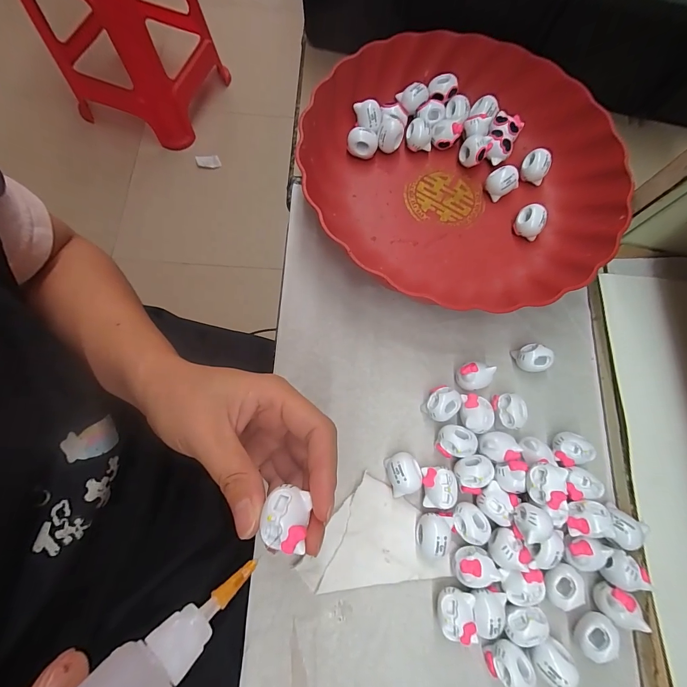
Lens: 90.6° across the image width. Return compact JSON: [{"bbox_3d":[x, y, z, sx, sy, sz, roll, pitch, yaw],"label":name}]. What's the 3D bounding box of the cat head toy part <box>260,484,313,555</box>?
[{"bbox_3d":[-0.025,0.077,0.147,0.019,0.006,0.024,10,74,1],"label":"cat head toy part"}]

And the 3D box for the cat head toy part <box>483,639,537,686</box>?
[{"bbox_3d":[0.098,0.190,0.201,0.022,0.020,0.021,1,74,-2],"label":"cat head toy part"}]

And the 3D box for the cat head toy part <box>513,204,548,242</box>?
[{"bbox_3d":[0.151,-0.098,0.275,0.022,0.019,0.019,39,76,8],"label":"cat head toy part"}]

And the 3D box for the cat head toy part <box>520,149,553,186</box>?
[{"bbox_3d":[0.164,-0.152,0.288,0.022,0.017,0.020,34,76,7],"label":"cat head toy part"}]

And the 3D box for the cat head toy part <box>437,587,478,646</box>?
[{"bbox_3d":[0.067,0.163,0.208,0.022,0.020,0.026,5,74,-1],"label":"cat head toy part"}]

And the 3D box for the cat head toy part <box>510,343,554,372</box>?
[{"bbox_3d":[0.141,0.011,0.253,0.022,0.019,0.019,-4,74,-3],"label":"cat head toy part"}]

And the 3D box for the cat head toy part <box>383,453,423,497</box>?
[{"bbox_3d":[0.040,0.087,0.227,0.022,0.020,0.026,-13,75,-6],"label":"cat head toy part"}]

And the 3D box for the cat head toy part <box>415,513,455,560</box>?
[{"bbox_3d":[0.060,0.123,0.216,0.025,0.016,0.028,-5,74,-4],"label":"cat head toy part"}]

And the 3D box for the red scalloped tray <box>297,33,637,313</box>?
[{"bbox_3d":[0.091,-0.139,0.275,0.233,0.058,0.205,13,74,2],"label":"red scalloped tray"}]

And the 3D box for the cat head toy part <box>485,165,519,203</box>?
[{"bbox_3d":[0.132,-0.134,0.285,0.023,0.022,0.020,39,76,8],"label":"cat head toy part"}]

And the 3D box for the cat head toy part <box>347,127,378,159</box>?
[{"bbox_3d":[0.016,-0.170,0.292,0.025,0.024,0.016,7,74,0],"label":"cat head toy part"}]

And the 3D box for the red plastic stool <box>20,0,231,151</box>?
[{"bbox_3d":[-0.640,-0.960,0.986,0.391,0.514,0.391,19,74,3],"label":"red plastic stool"}]

